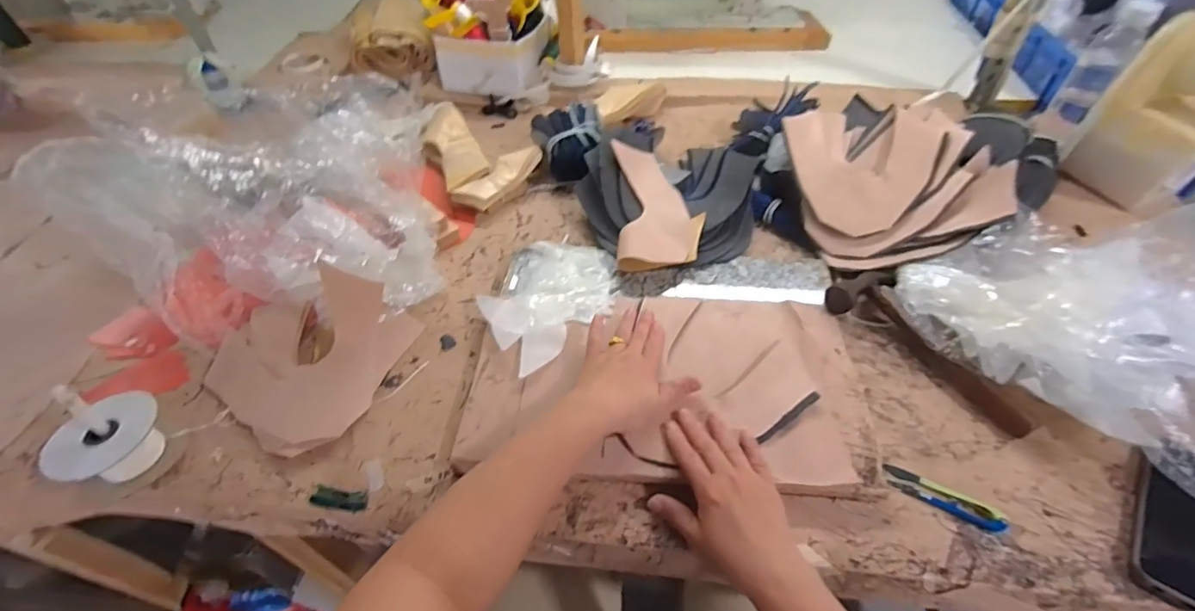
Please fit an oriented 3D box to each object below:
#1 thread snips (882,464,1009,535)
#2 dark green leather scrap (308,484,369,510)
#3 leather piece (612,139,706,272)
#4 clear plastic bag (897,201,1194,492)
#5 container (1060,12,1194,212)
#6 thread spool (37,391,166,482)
[{"bbox_3d":[0.314,0.173,0.472,0.096,0.008,0.025,23,54,22],"label":"thread snips"},{"bbox_3d":[-0.242,0.181,0.490,0.053,0.007,0.017,4,49,7],"label":"dark green leather scrap"},{"bbox_3d":[0.072,-0.133,0.677,0.107,0.025,0.181,-6,64,-3],"label":"leather piece"},{"bbox_3d":[0.503,-0.026,0.460,0.208,0.276,0.326,-33,55,-24],"label":"clear plastic bag"},{"bbox_3d":[0.730,-0.219,0.644,0.067,0.190,0.183,-25,52,-18],"label":"container"},{"bbox_3d":[-0.468,0.134,0.506,0.080,0.057,0.091,5,49,7],"label":"thread spool"}]

